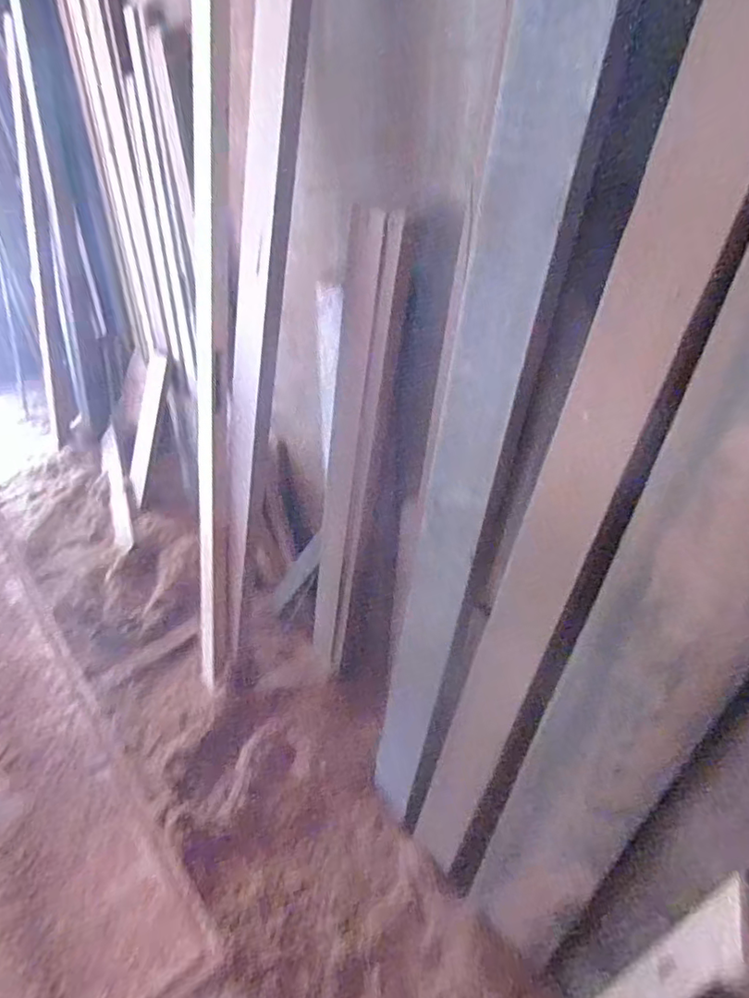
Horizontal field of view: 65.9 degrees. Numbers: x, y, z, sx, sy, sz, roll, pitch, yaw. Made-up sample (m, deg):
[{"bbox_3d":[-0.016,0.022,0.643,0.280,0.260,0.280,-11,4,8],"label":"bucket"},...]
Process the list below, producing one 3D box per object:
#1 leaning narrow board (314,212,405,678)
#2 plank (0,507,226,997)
[{"bbox_3d":[-0.059,-0.021,1.248,0.030,1.120,0.155,-19,44,-31],"label":"leaning narrow board"},{"bbox_3d":[-0.645,0.171,0.938,0.204,0.054,1.369,-25,46,-30],"label":"plank"}]

